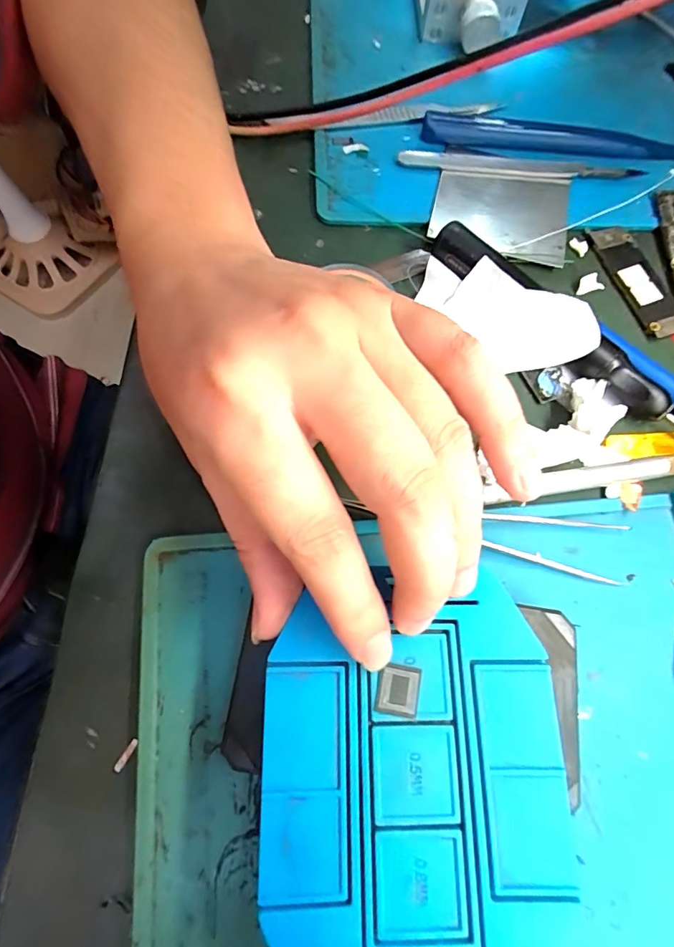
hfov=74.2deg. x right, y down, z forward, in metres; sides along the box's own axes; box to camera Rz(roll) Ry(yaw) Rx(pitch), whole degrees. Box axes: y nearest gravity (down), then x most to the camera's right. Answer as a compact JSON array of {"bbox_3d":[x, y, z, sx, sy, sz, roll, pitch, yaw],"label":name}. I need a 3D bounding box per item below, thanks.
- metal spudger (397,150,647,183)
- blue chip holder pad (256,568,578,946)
[{"bbox_3d":[0.094,-0.159,0.229,0.122,0.006,0.011,5,71,-1],"label":"metal spudger"},{"bbox_3d":[0.022,0.090,0.126,0.084,0.005,0.106,0,71,-1],"label":"blue chip holder pad"}]

